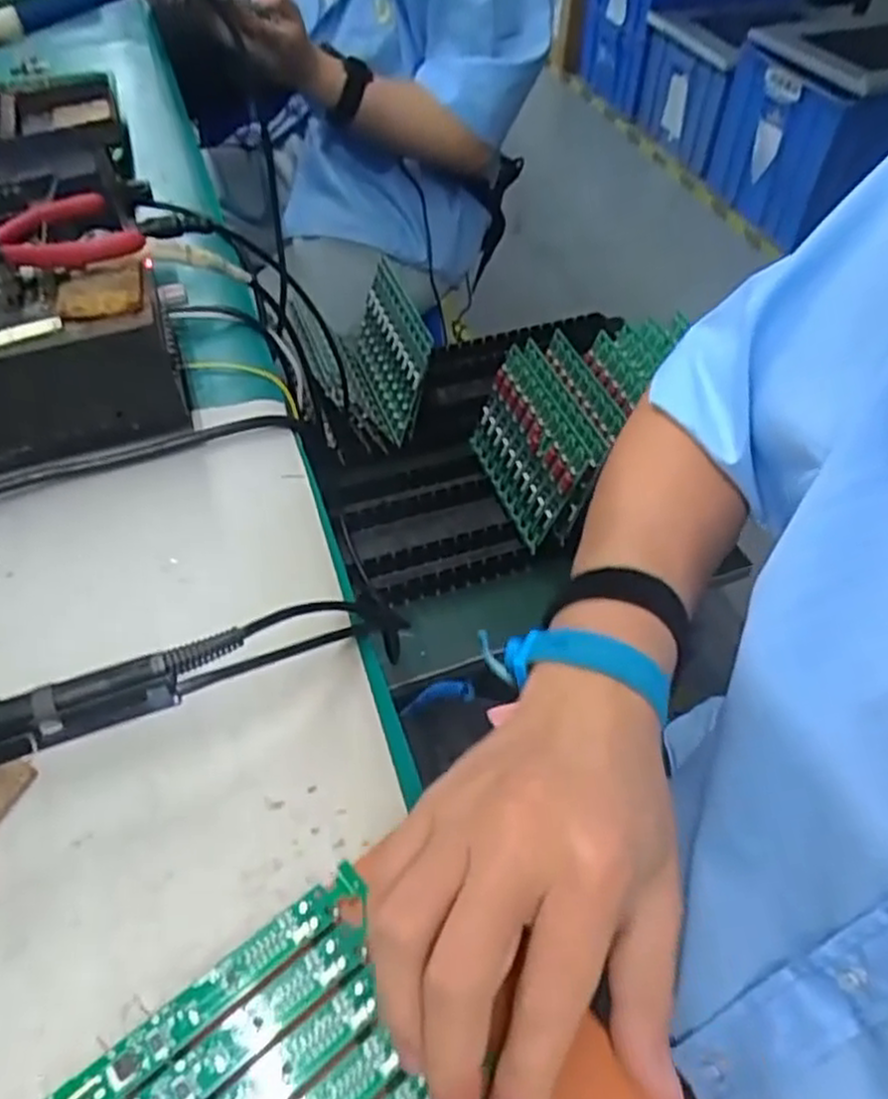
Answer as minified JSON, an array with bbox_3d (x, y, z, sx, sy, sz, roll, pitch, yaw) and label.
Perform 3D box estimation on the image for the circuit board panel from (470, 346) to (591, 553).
[{"bbox_3d":[0.075,-0.093,0.728,0.014,0.114,0.156,-3,48,-29],"label":"circuit board panel"}]

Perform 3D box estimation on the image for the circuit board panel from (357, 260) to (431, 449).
[{"bbox_3d":[-0.055,-0.212,0.816,0.012,0.113,0.160,-3,53,-29],"label":"circuit board panel"}]

